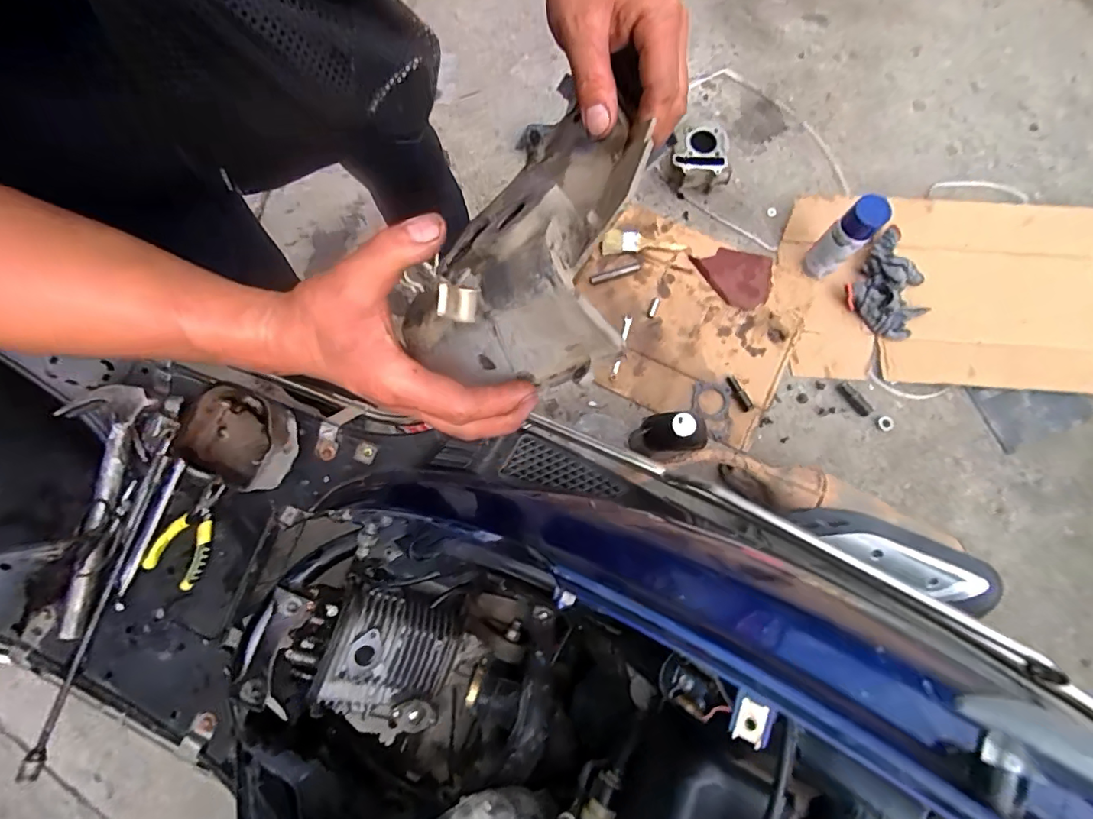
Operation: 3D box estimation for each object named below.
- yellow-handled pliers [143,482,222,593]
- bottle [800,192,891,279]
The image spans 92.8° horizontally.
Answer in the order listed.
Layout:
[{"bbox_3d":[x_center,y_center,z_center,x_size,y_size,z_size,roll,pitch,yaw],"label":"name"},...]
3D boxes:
[{"bbox_3d":[-0.456,0.154,0.667,0.080,0.012,0.131,25,80,7],"label":"yellow-handled pliers"},{"bbox_3d":[0.563,-0.321,0.996,0.065,0.210,0.058,44,82,10],"label":"bottle"}]

